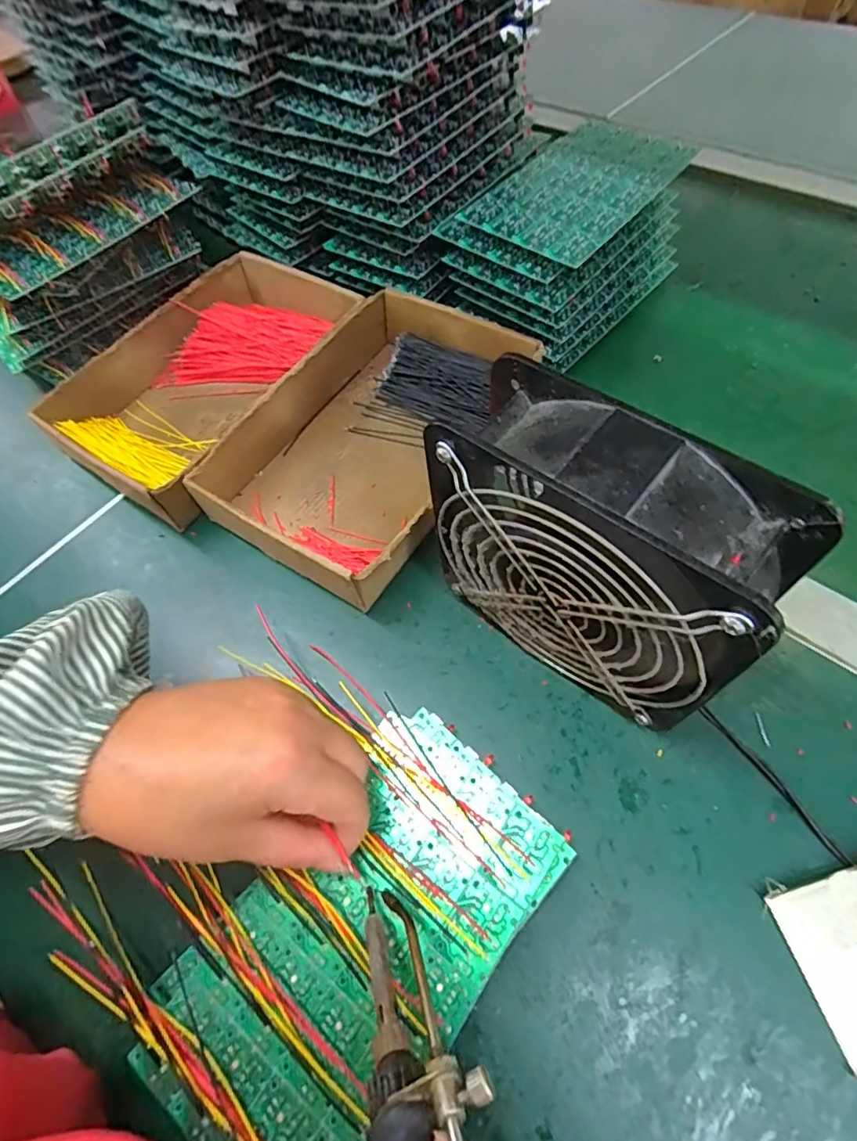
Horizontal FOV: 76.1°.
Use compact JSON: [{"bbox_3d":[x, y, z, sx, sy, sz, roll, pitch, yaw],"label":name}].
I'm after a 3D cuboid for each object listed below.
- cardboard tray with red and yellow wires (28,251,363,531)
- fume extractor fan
[{"bbox_3d":[-0.176,-0.154,0.431,0.159,0.042,0.245,21,62,16],"label":"cardboard tray with red and yellow wires"},{"bbox_3d":[0.075,0.002,0.262,0.150,0.151,0.057,36,67,22],"label":"fume extractor fan"}]

